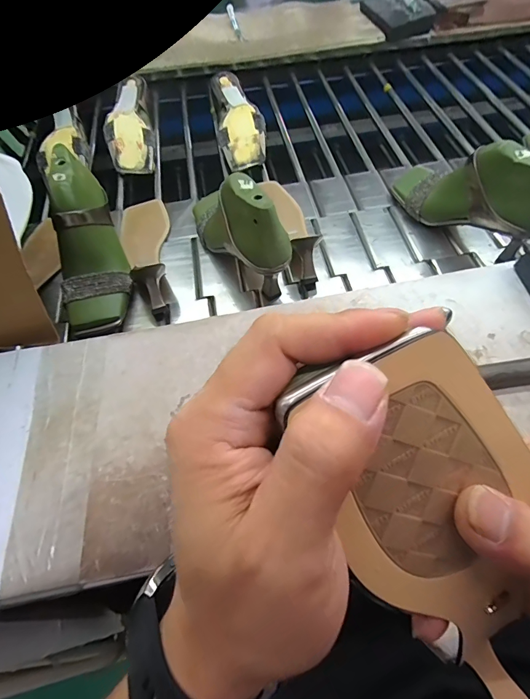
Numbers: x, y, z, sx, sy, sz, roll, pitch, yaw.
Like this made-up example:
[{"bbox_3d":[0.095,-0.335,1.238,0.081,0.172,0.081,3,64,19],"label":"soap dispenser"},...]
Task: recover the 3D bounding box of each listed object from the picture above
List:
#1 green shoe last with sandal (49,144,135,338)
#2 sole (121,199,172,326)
[{"bbox_3d":[-0.233,-0.144,0.500,0.077,0.092,0.243,-9,92,-3],"label":"green shoe last with sandal"},{"bbox_3d":[-0.172,-0.155,0.552,0.080,0.051,0.245,-18,59,-8],"label":"sole"}]

